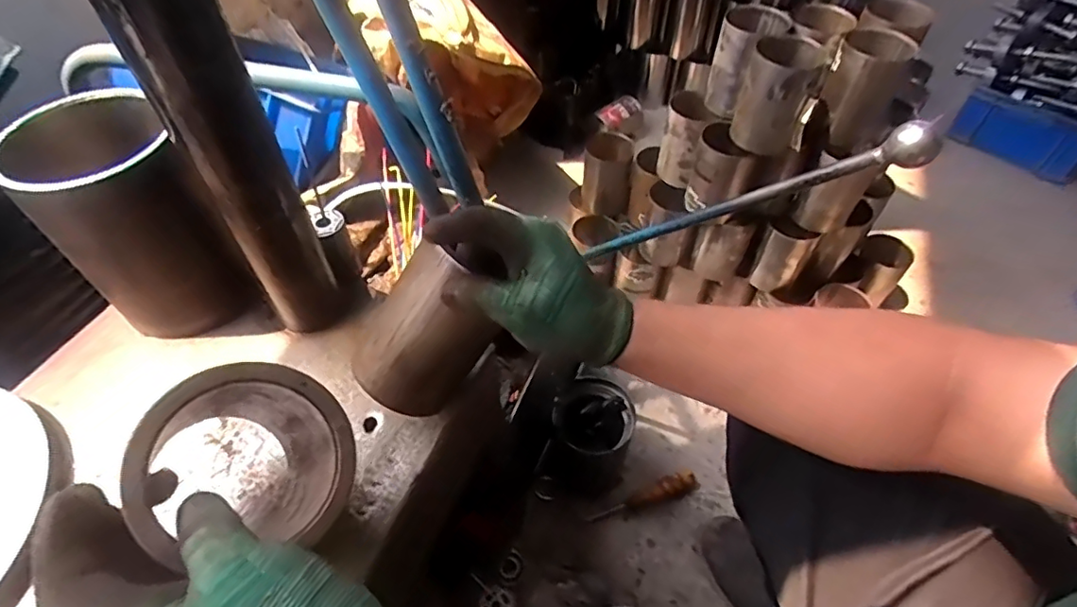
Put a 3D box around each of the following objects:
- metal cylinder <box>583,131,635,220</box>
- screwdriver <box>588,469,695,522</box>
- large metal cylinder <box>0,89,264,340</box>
[{"bbox_3d":[0.135,-0.257,1.113,0.088,0.135,0.102,5,51,5],"label":"metal cylinder"},{"bbox_3d":[0.162,0.298,0.879,0.176,0.038,0.028,-13,52,-10],"label":"screwdriver"},{"bbox_3d":[-0.357,-0.070,0.510,0.110,0.188,0.121,0,51,0],"label":"large metal cylinder"}]

